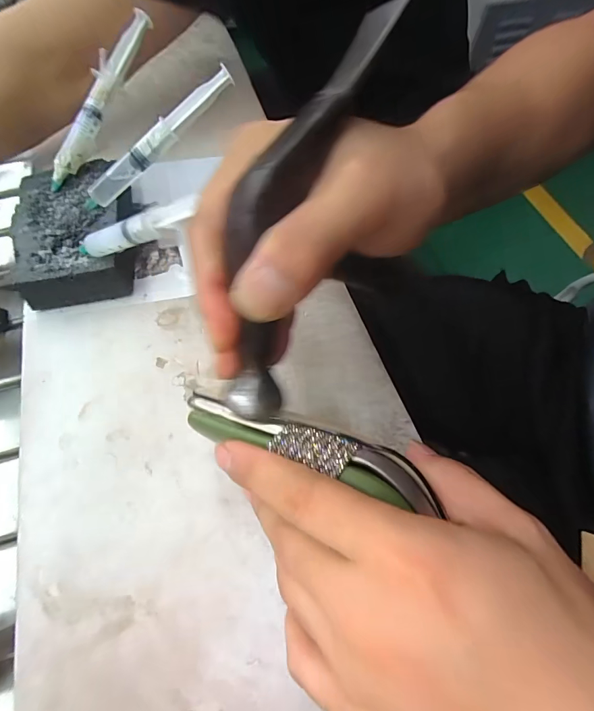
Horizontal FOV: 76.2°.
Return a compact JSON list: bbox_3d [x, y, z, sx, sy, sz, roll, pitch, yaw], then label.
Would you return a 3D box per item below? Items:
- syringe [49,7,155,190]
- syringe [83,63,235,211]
[{"bbox_3d":[-0.164,-0.208,0.312,0.014,0.016,0.153,30,92,15],"label":"syringe"},{"bbox_3d":[-0.107,-0.159,0.284,0.145,0.017,0.013,-37,64,11],"label":"syringe"}]

